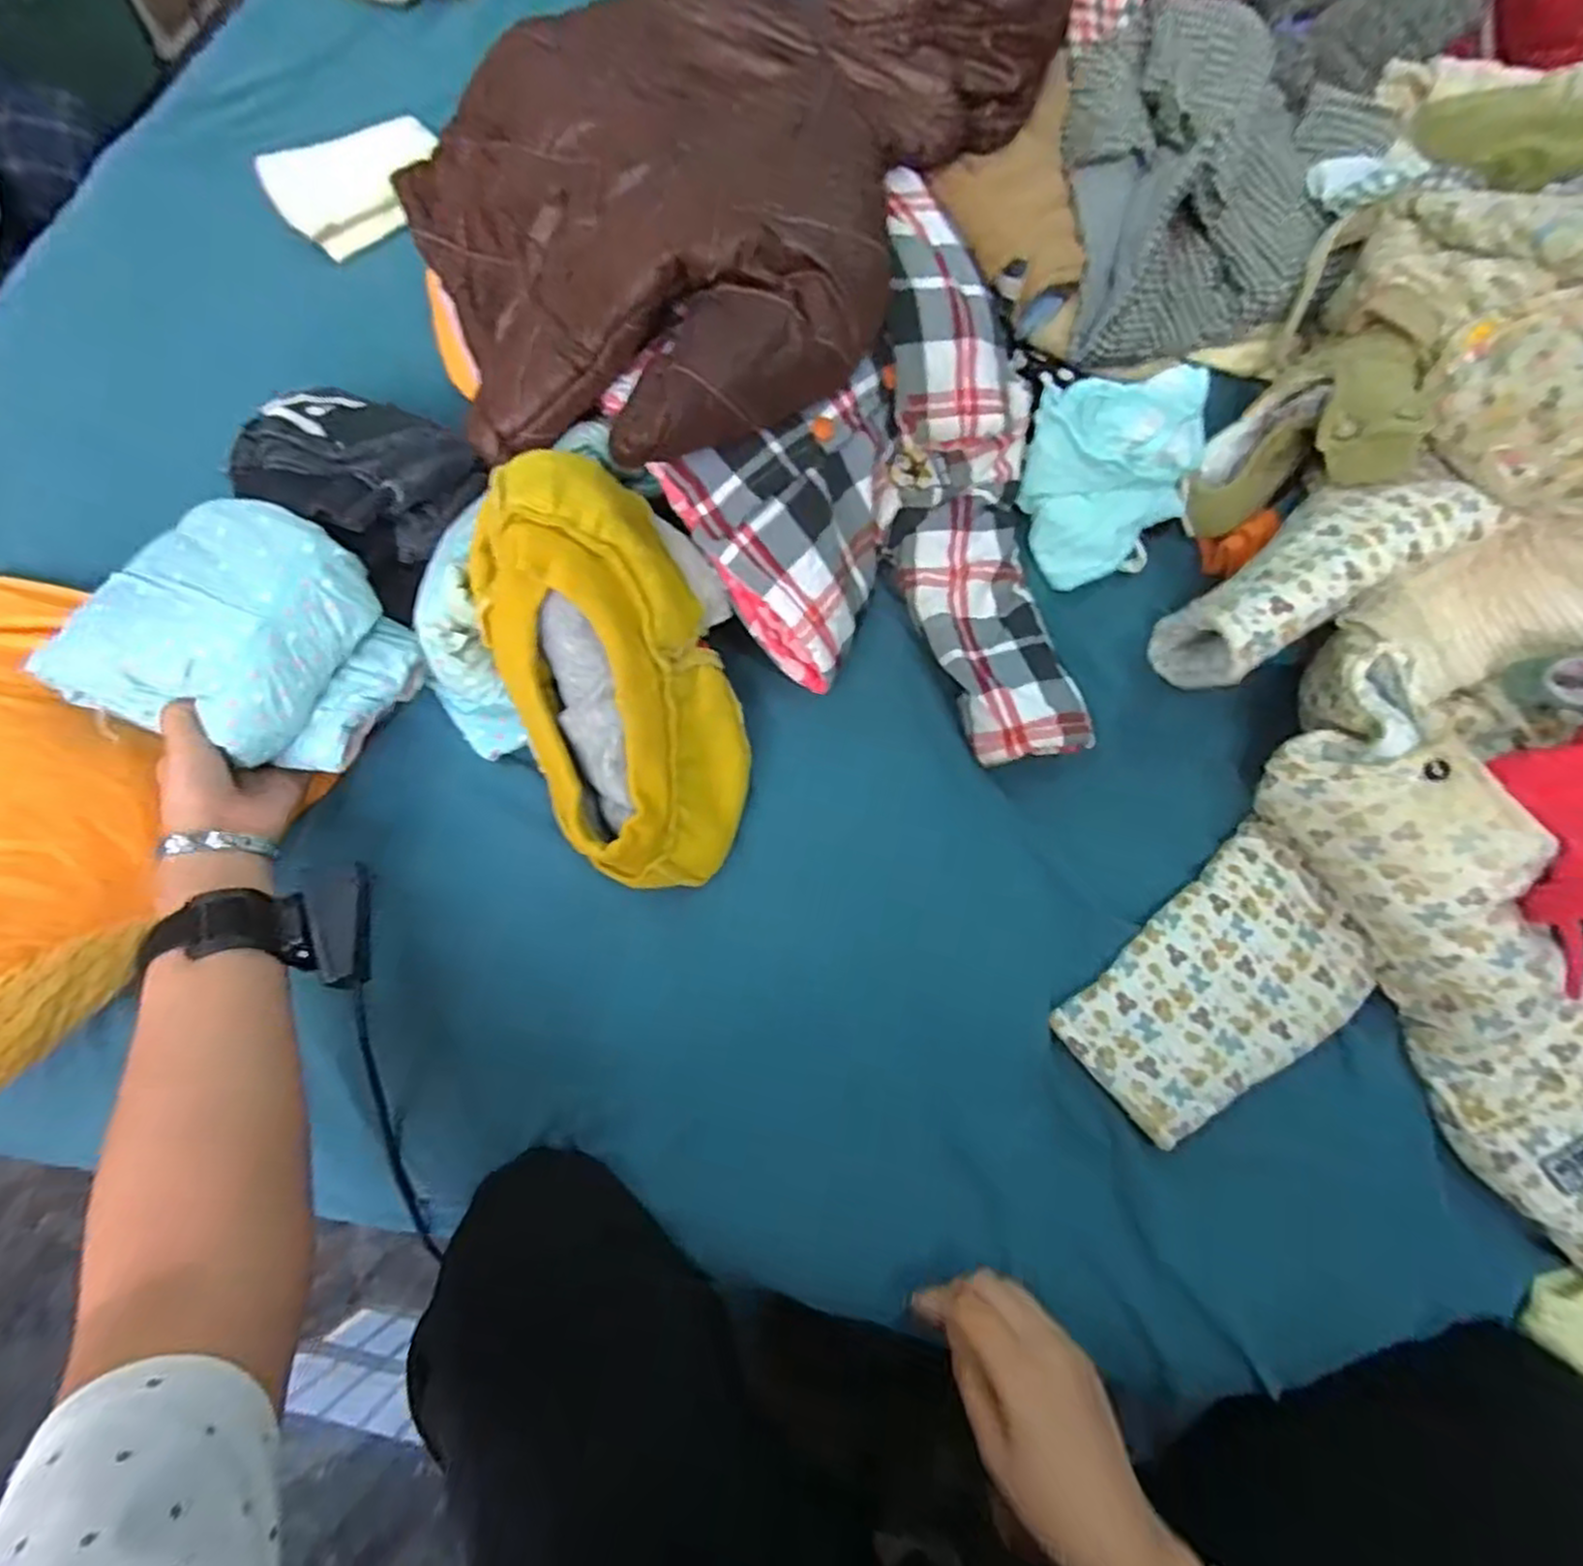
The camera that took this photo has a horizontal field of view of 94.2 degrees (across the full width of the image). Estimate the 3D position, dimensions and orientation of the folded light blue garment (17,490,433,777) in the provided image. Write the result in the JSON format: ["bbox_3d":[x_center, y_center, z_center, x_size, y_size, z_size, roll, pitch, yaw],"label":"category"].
[{"bbox_3d":[-0.348,-0.087,0.478,0.160,0.080,0.160,30,73,9],"label":"folded light blue garment"}]

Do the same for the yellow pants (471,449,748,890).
[{"bbox_3d":[-0.103,-0.059,0.460,0.132,0.072,0.273,-20,111,-8],"label":"yellow pants"}]

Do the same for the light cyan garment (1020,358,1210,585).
[{"bbox_3d":[0.256,-0.243,0.569,0.128,0.107,0.123,-11,71,-5],"label":"light cyan garment"}]

